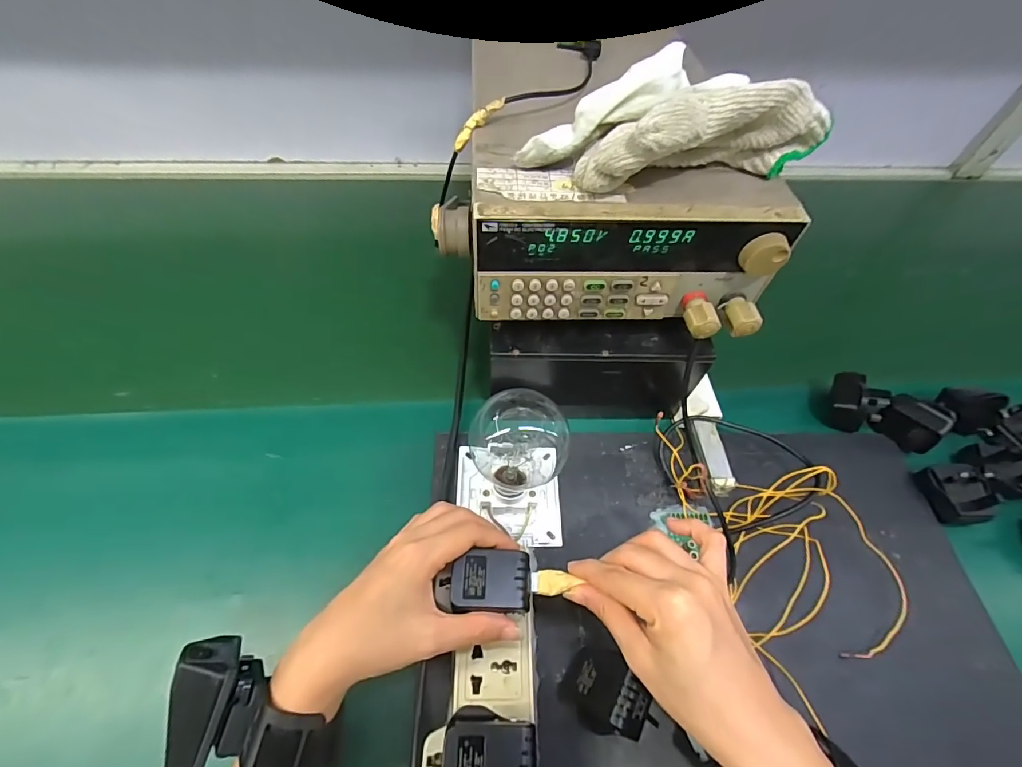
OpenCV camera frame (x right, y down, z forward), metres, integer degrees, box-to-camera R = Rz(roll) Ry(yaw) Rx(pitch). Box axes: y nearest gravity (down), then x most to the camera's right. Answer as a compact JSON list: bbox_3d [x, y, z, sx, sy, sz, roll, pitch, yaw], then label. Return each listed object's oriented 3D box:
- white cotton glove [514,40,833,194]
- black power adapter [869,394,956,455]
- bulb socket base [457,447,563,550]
[{"bbox_3d":[0.107,-0.165,0.283,0.196,0.053,0.073,-17,59,-15],"label":"white cotton glove"},{"bbox_3d":[0.377,0.038,0.421,0.025,0.044,0.047,-38,67,-25],"label":"black power adapter"},{"bbox_3d":[-0.002,0.091,0.377,0.087,0.029,0.083,2,56,-3],"label":"bulb socket base"}]

